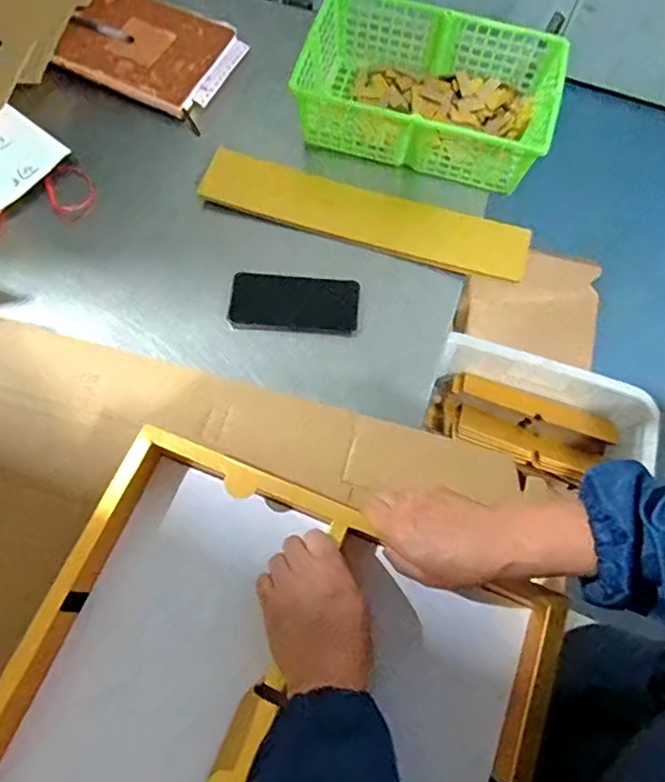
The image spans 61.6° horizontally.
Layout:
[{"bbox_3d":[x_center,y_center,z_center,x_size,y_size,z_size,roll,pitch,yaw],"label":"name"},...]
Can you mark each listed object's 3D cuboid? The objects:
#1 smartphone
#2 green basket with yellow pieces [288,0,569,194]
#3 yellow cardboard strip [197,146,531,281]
[{"bbox_3d":[-0.047,-0.110,0.690,0.158,0.013,0.074,3,68,-1],"label":"smartphone"},{"bbox_3d":[0.128,-0.410,0.770,0.338,0.104,0.193,18,69,5],"label":"green basket with yellow pieces"},{"bbox_3d":[0.041,-0.234,0.740,0.430,0.017,0.074,17,91,4],"label":"yellow cardboard strip"}]

